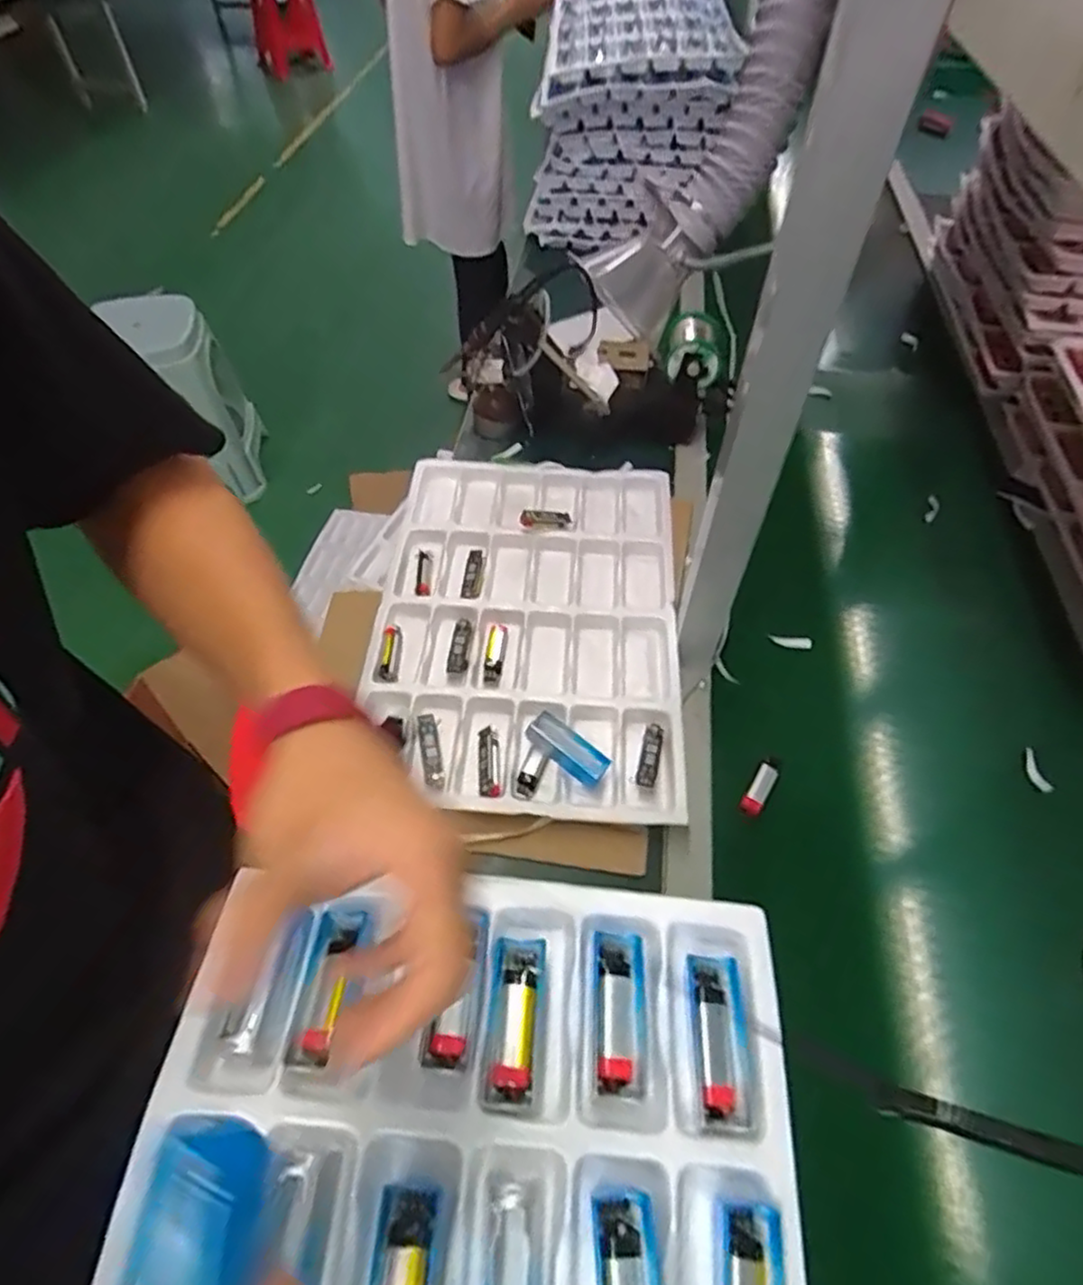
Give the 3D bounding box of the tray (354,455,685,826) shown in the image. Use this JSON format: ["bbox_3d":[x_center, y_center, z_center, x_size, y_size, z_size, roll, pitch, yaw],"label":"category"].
[{"bbox_3d":[-0.016,-0.032,0.751,0.322,0.046,0.467,3,54,3],"label":"tray"}]

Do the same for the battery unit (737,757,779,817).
[{"bbox_3d":[0.201,0.133,0.631,0.019,0.014,0.057,30,59,20],"label":"battery unit"}]

